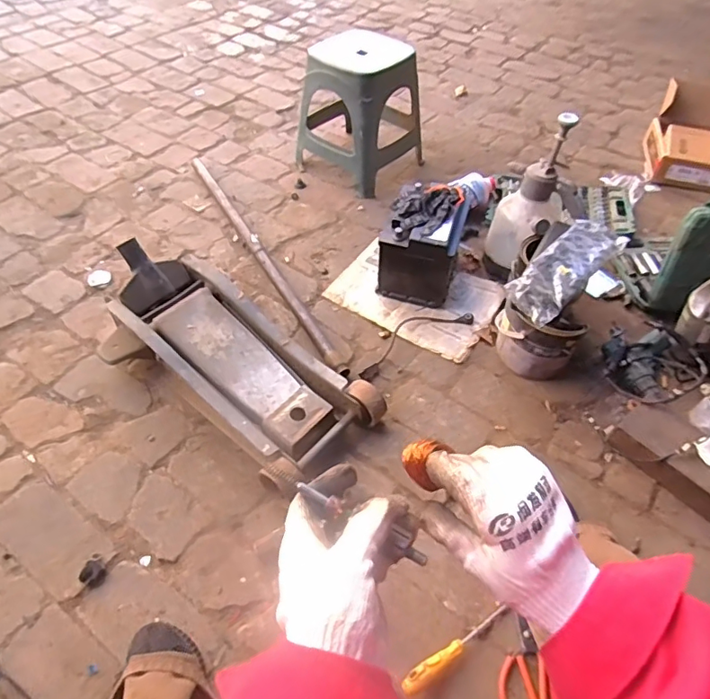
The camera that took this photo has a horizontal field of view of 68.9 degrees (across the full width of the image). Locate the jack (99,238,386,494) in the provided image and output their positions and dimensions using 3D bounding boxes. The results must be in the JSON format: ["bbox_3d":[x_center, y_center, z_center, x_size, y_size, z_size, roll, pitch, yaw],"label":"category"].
[{"bbox_3d":[-0.246,0.024,1.015,0.575,0.191,0.260,31,57,21],"label":"jack"}]

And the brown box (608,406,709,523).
[{"bbox_3d":[0.611,0.204,0.970,0.117,0.065,0.229,-35,60,-26],"label":"brown box"}]

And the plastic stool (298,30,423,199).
[{"bbox_3d":[0.016,-0.655,1.418,0.259,0.307,0.270,35,58,23],"label":"plastic stool"}]

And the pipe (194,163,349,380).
[{"bbox_3d":[-0.239,-0.246,1.301,0.034,0.041,0.862,-24,56,-20],"label":"pipe"}]

